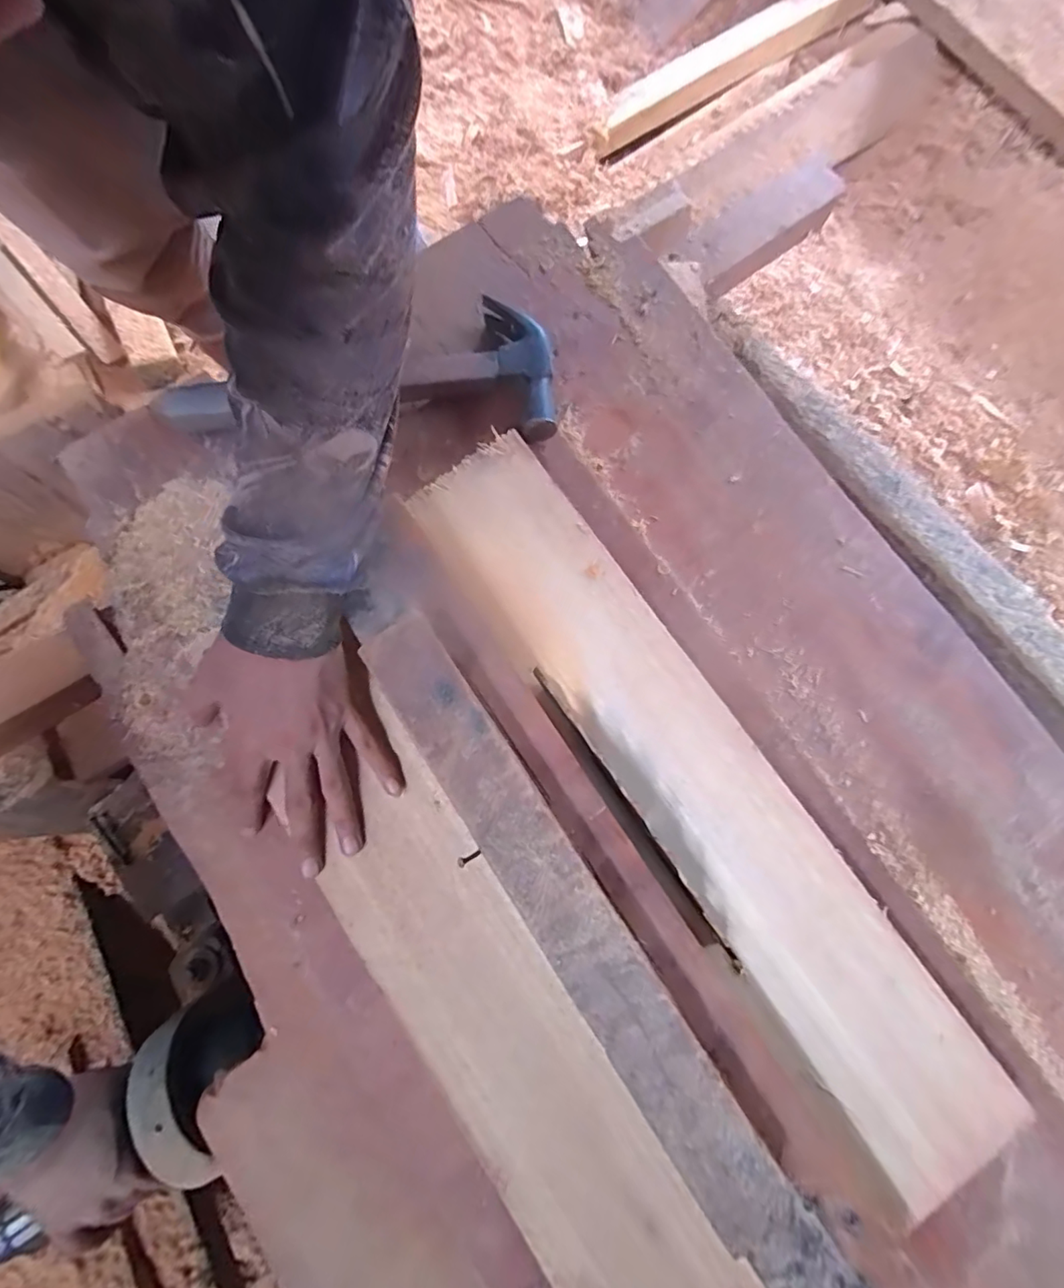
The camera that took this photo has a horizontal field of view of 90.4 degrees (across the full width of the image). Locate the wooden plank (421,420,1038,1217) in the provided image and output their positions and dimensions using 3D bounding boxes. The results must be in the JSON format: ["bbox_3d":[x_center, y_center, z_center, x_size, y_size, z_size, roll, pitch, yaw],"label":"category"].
[{"bbox_3d":[0.107,0.096,0.382,0.123,0.032,0.581,-33,81,-6],"label":"wooden plank"}]

